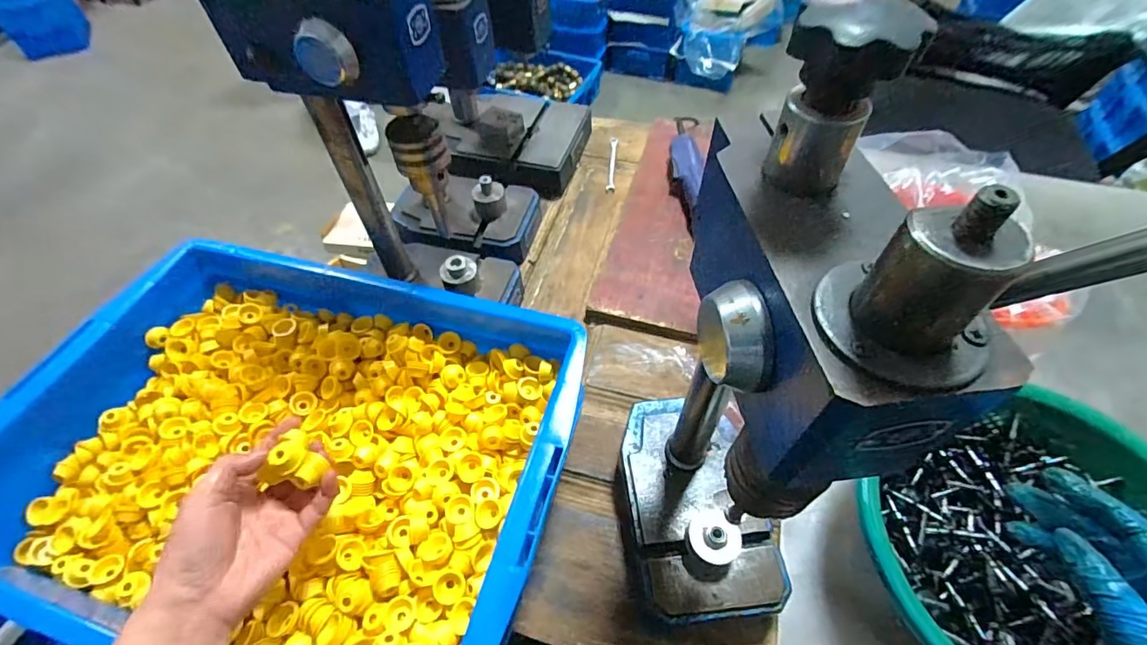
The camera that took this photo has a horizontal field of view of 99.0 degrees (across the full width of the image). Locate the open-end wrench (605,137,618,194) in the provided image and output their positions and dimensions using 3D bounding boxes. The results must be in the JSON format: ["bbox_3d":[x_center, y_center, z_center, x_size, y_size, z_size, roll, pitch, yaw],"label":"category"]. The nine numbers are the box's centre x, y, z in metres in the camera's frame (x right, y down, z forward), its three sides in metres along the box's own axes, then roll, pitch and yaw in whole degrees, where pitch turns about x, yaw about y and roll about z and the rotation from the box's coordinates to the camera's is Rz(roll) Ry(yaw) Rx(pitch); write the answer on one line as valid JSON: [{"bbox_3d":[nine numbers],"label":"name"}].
[{"bbox_3d":[0.064,-0.261,0.807,0.015,0.010,0.138,4,55,4],"label":"open-end wrench"}]

